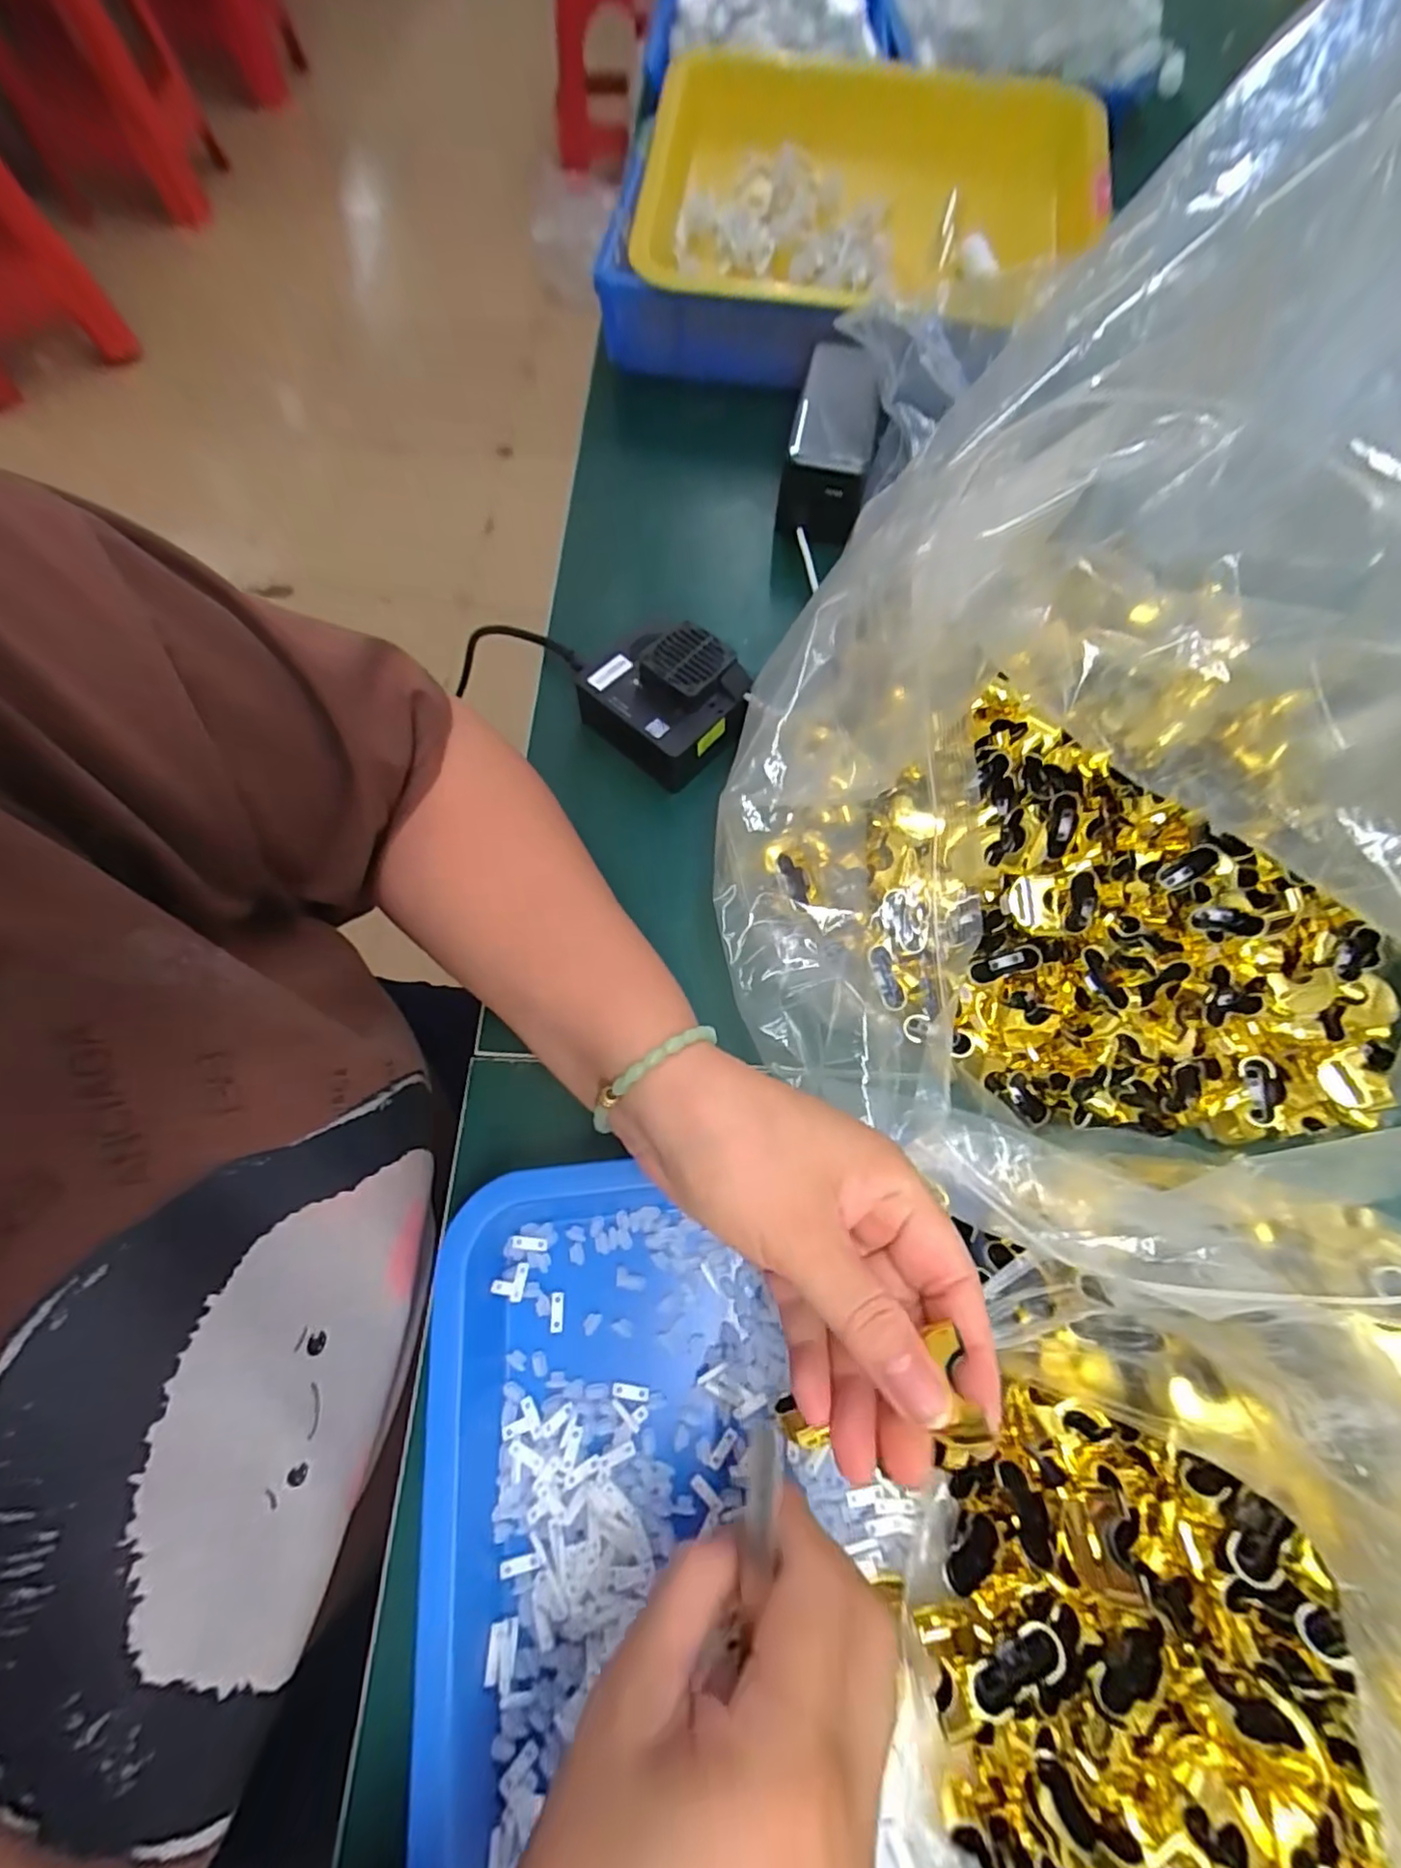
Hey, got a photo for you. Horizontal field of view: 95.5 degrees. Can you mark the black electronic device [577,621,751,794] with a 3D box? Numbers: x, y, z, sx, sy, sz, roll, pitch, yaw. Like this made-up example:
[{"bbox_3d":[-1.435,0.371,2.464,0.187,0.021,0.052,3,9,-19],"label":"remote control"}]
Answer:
[{"bbox_3d":[-0.017,-0.128,0.352,0.082,0.048,0.065,42,74,13],"label":"black electronic device"}]

